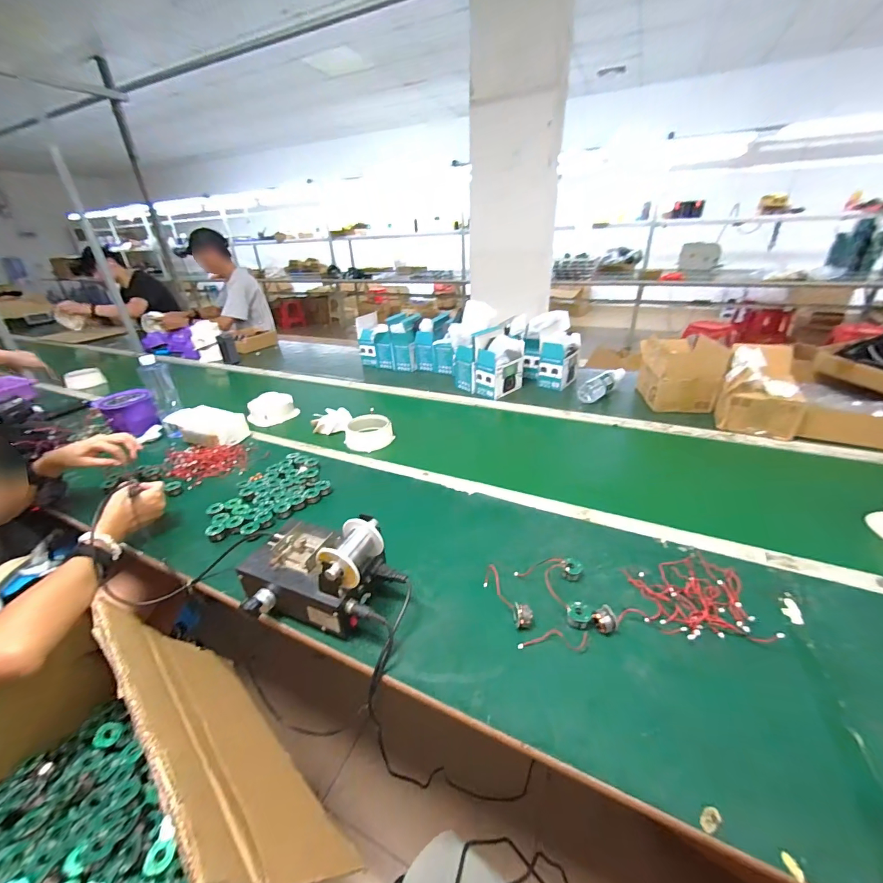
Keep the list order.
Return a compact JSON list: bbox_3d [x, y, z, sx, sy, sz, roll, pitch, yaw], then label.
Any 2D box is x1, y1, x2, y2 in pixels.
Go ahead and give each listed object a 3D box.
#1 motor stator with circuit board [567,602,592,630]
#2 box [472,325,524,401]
[{"bbox_3d":[0.191,0.241,0.524,0.030,0.022,0.033,-2,30,1],"label":"motor stator with circuit board"},{"bbox_3d":[0.185,-0.257,1.234,0.114,0.184,0.149,22,38,37],"label":"box"}]

